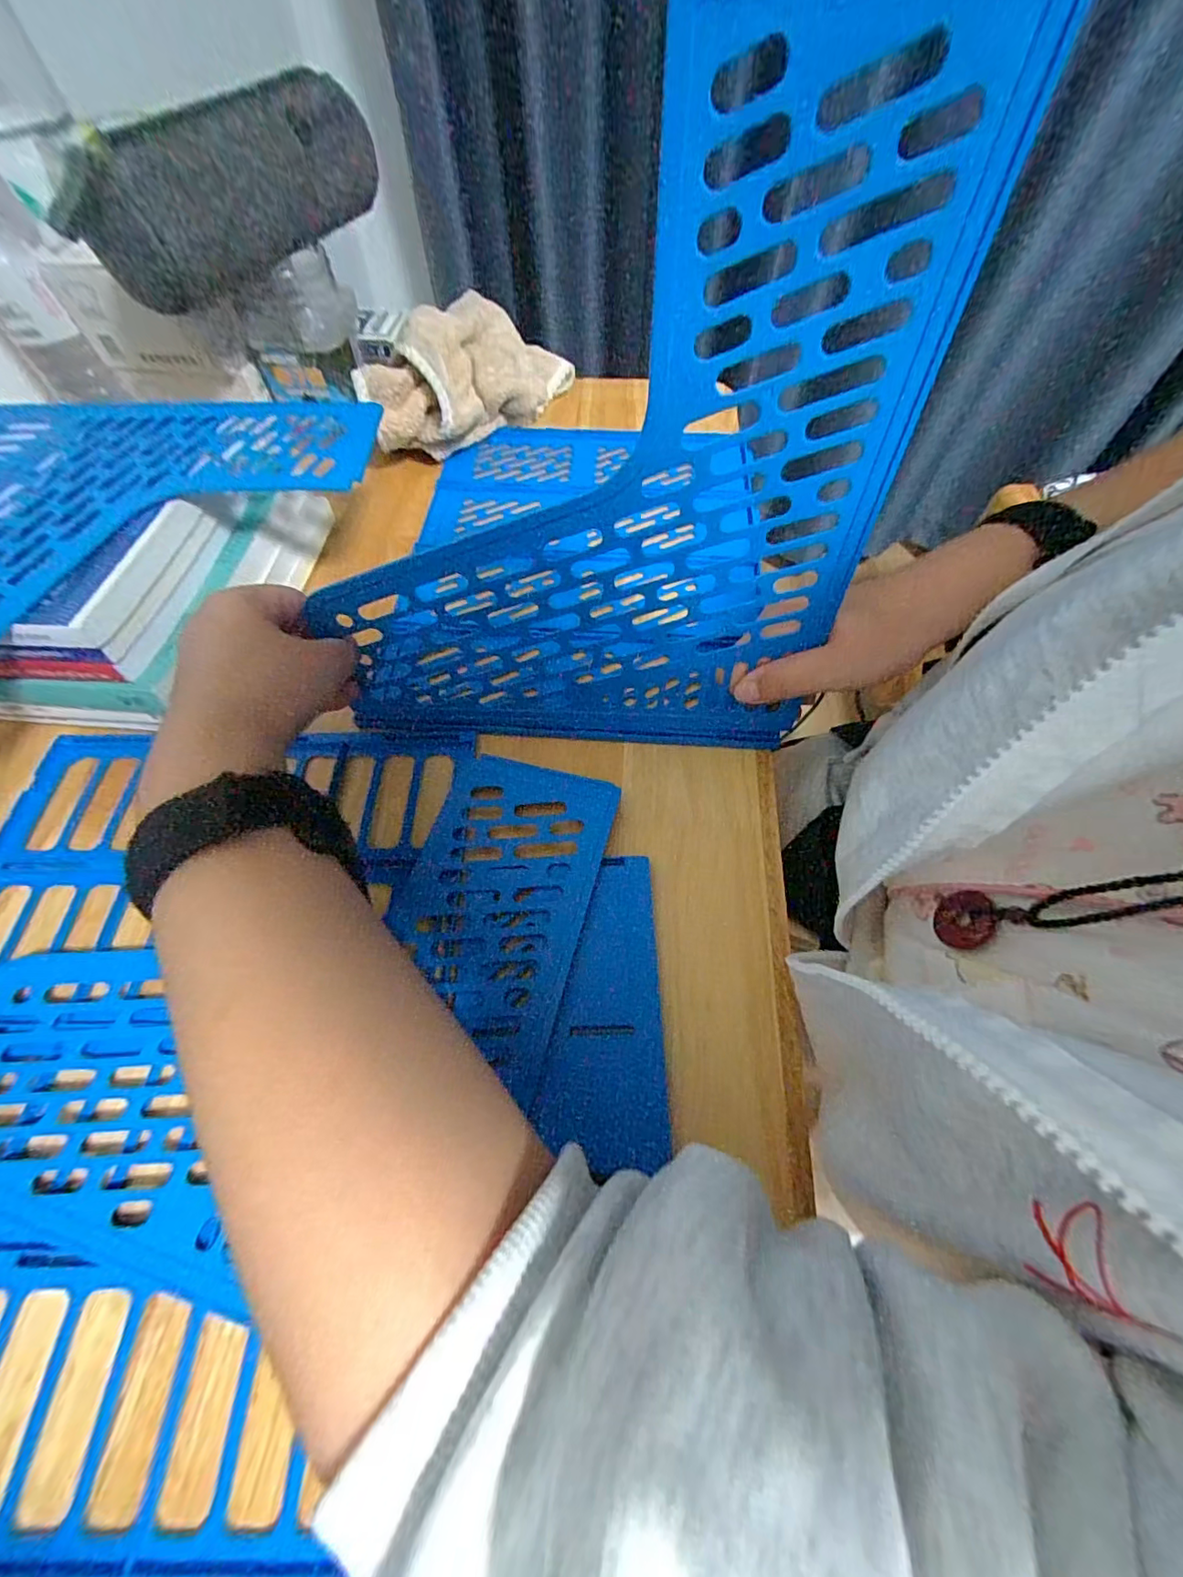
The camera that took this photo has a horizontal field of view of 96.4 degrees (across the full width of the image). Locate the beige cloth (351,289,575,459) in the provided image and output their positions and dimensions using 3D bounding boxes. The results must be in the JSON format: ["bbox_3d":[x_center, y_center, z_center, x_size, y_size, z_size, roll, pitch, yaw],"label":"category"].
[{"bbox_3d":[-0.098,-0.341,0.441,0.103,0.079,0.183,22,64,10],"label":"beige cloth"}]

